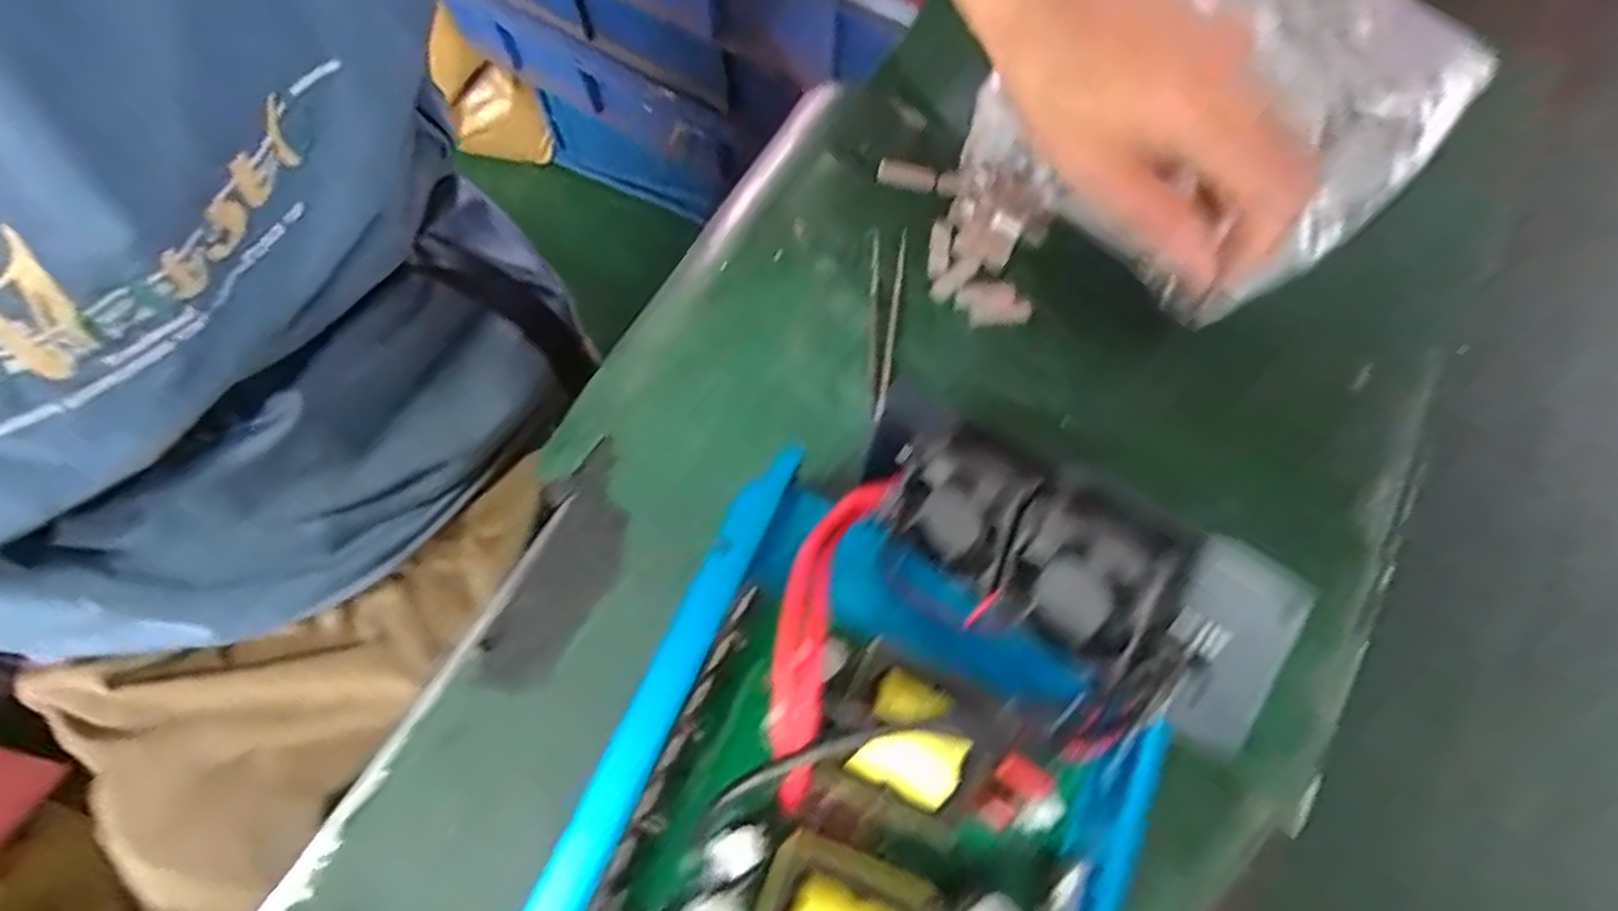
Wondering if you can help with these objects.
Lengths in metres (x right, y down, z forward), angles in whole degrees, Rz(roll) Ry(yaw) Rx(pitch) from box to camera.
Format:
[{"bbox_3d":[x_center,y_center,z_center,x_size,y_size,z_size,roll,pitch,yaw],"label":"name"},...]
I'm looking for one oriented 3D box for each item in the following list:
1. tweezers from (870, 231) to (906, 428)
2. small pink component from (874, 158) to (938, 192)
[{"bbox_3d":[0.032,-0.054,0.317,0.014,0.008,0.086,4,71,-1],"label":"tweezers"},{"bbox_3d":[0.043,-0.124,0.340,0.026,0.008,0.010,11,71,1],"label":"small pink component"}]

